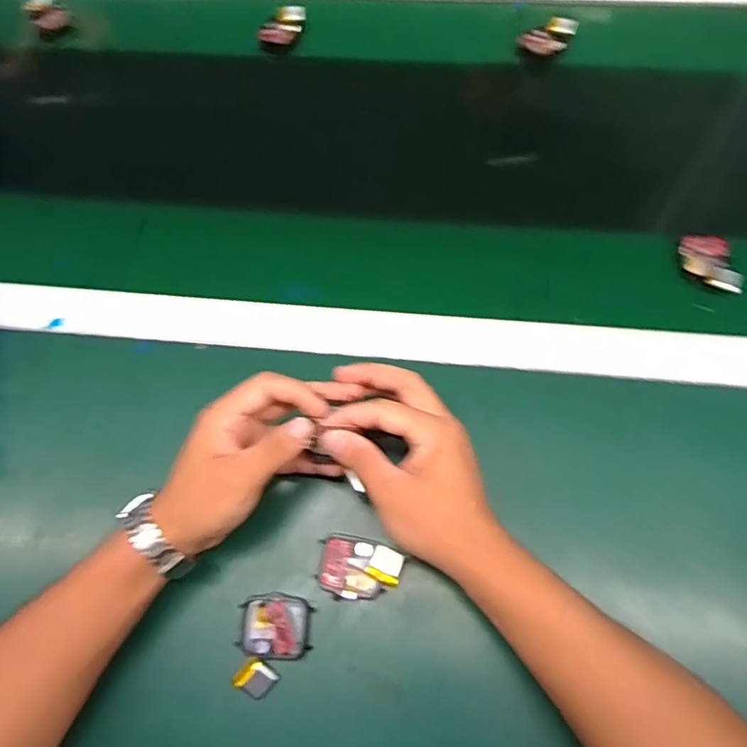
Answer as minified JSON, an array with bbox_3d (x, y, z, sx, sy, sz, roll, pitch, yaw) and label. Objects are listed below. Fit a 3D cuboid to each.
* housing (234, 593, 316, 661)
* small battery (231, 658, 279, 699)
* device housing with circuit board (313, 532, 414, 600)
[{"bbox_3d":[-0.064,0.165,0.370,0.045,0.015,0.038,3,67,4],"label":"housing"},{"bbox_3d":[-0.074,0.192,0.357,0.021,0.011,0.019,34,73,16],"label":"small battery"},{"bbox_3d":[-0.009,0.130,0.378,0.053,0.014,0.039,10,68,7],"label":"device housing with circuit board"}]

